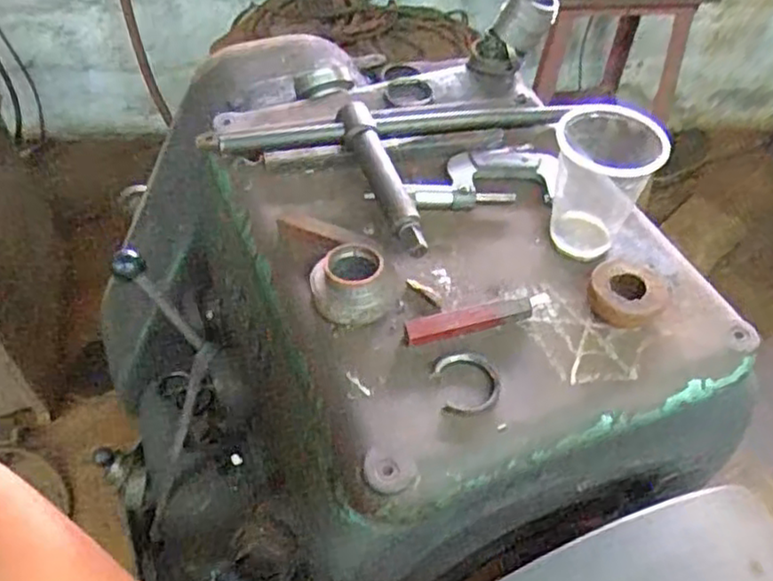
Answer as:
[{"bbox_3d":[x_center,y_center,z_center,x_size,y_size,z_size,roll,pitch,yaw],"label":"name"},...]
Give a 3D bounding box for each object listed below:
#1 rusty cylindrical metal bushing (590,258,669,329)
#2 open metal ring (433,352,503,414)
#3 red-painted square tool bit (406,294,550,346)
[{"bbox_3d":[0.163,0.001,0.478,0.050,0.028,0.043,18,51,13],"label":"rusty cylindrical metal bushing"},{"bbox_3d":[0.051,0.056,0.437,0.037,0.007,0.041,-7,50,-8],"label":"open metal ring"},{"bbox_3d":[0.062,0.018,0.469,0.102,0.007,0.020,-13,51,-13],"label":"red-painted square tool bit"}]

